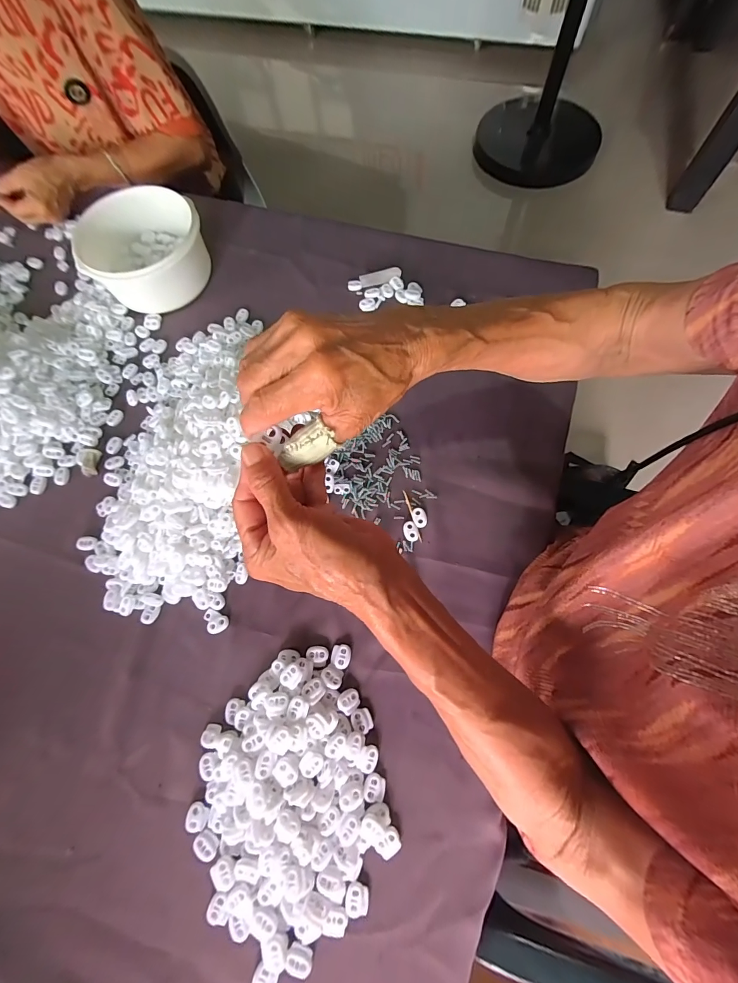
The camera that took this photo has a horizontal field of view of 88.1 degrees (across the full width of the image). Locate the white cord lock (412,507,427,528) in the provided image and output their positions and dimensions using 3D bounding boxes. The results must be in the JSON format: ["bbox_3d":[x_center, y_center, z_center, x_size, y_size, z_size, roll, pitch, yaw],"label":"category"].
[{"bbox_3d":[0.057,0.029,0.431,0.015,0.004,0.024,-22,72,-5],"label":"white cord lock"}]

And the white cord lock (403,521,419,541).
[{"bbox_3d":[0.047,0.044,0.427,0.015,0.004,0.023,-9,71,0],"label":"white cord lock"}]

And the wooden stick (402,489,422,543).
[{"bbox_3d":[0.050,0.027,0.434,0.004,0.004,0.064,-17,72,-5],"label":"wooden stick"}]

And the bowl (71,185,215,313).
[{"bbox_3d":[-0.304,-0.333,0.531,0.148,0.083,0.140,-1,71,2],"label":"bowl"}]

